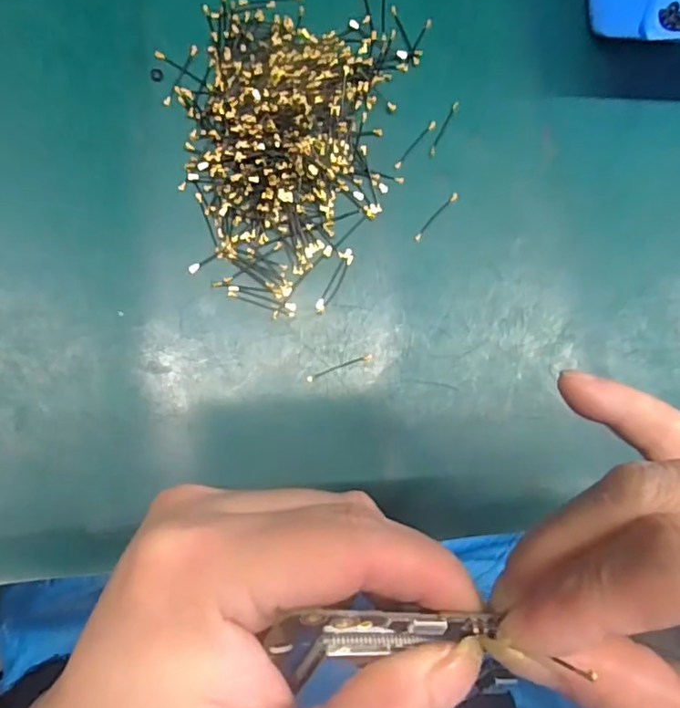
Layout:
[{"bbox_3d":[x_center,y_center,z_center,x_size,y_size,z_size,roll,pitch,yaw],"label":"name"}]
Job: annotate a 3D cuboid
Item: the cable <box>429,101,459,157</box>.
[{"bbox_3d":[0.045,-0.096,0.241,0.004,0.004,0.028,30,82,-4],"label":"cable"}]

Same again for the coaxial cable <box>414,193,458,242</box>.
[{"bbox_3d":[0.041,-0.057,0.237,0.004,0.004,0.028,42,81,-2],"label":"coaxial cable"}]

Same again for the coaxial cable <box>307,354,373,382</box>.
[{"bbox_3d":[0.000,0.005,0.225,0.027,0.004,0.004,-20,88,-9],"label":"coaxial cable"}]

